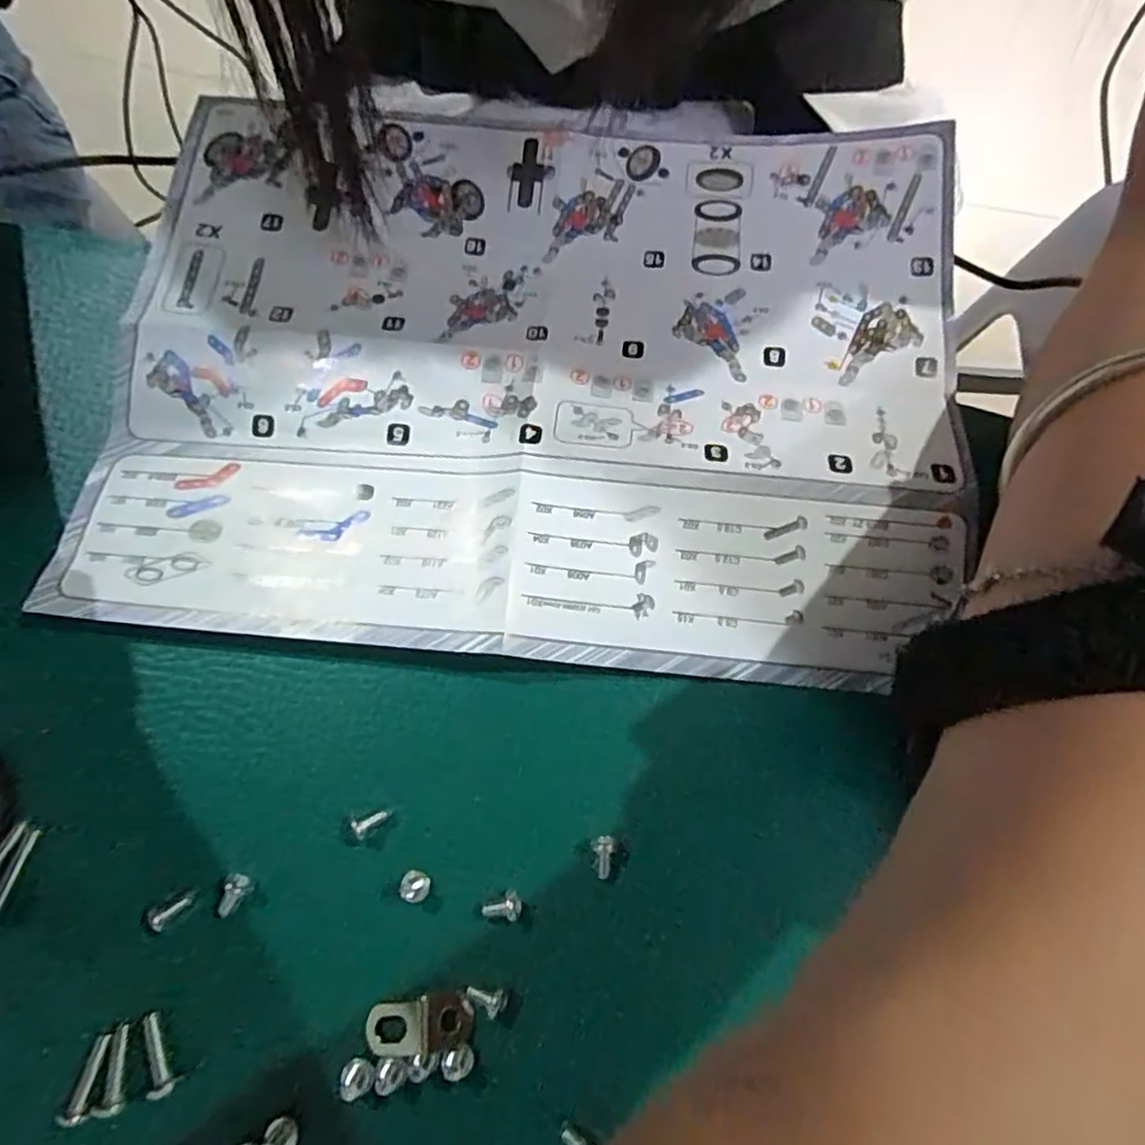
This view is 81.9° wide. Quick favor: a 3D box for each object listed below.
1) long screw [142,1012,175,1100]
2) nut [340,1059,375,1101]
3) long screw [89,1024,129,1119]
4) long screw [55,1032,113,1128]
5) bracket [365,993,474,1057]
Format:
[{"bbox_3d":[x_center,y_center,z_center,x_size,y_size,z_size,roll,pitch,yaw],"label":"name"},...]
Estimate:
[{"bbox_3d":[-0.085,0.098,0.134,0.004,0.004,0.015,-27,62,-8],"label":"long screw"},{"bbox_3d":[-0.044,0.102,0.133,0.007,0.006,0.006,10,74,3],"label":"nut"},{"bbox_3d":[-0.092,0.100,0.132,0.005,0.004,0.015,3,73,1],"label":"long screw"},{"bbox_3d":[-0.098,0.102,0.133,0.005,0.004,0.015,8,60,3],"label":"long screw"},{"bbox_3d":[-0.032,0.093,0.136,0.022,0.004,0.010,-8,73,-2],"label":"bracket"}]

